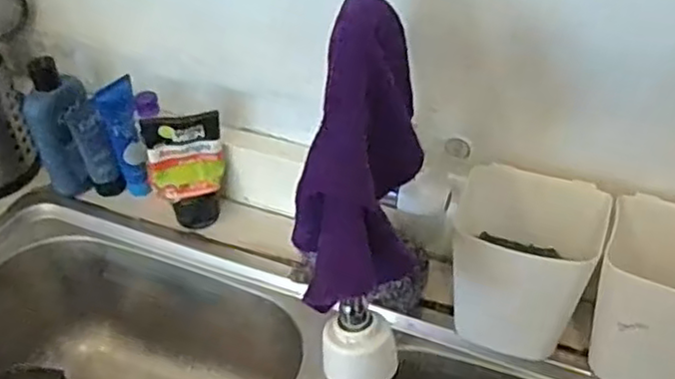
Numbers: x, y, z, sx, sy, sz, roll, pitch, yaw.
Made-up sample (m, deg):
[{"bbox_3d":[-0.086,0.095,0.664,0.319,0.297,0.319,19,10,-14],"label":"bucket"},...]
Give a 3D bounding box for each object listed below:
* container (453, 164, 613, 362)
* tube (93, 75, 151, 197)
[{"bbox_3d":[0.154,0.057,0.580,0.113,0.102,0.103,16,44,19],"label":"container"},{"bbox_3d":[-0.227,-0.049,0.731,0.037,0.142,0.033,-15,43,-16],"label":"tube"}]

